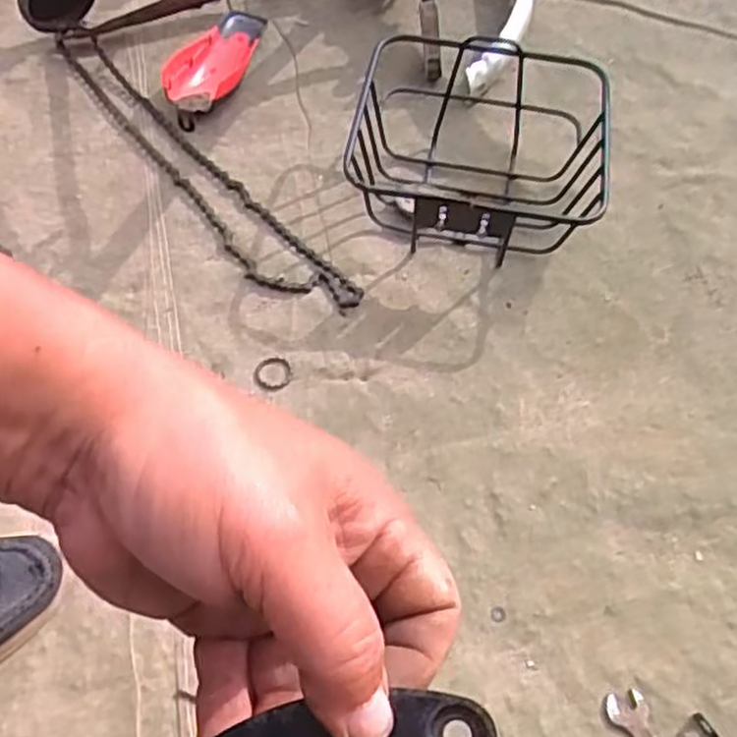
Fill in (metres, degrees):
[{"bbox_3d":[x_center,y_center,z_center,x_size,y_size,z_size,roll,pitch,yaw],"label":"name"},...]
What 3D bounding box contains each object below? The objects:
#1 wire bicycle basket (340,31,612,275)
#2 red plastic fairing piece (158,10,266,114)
[{"bbox_3d":[0.118,-0.237,0.854,0.260,0.136,0.246,8,61,2],"label":"wire bicycle basket"},{"bbox_3d":[-0.183,-0.375,0.957,0.068,0.040,0.157,27,63,13],"label":"red plastic fairing piece"}]

